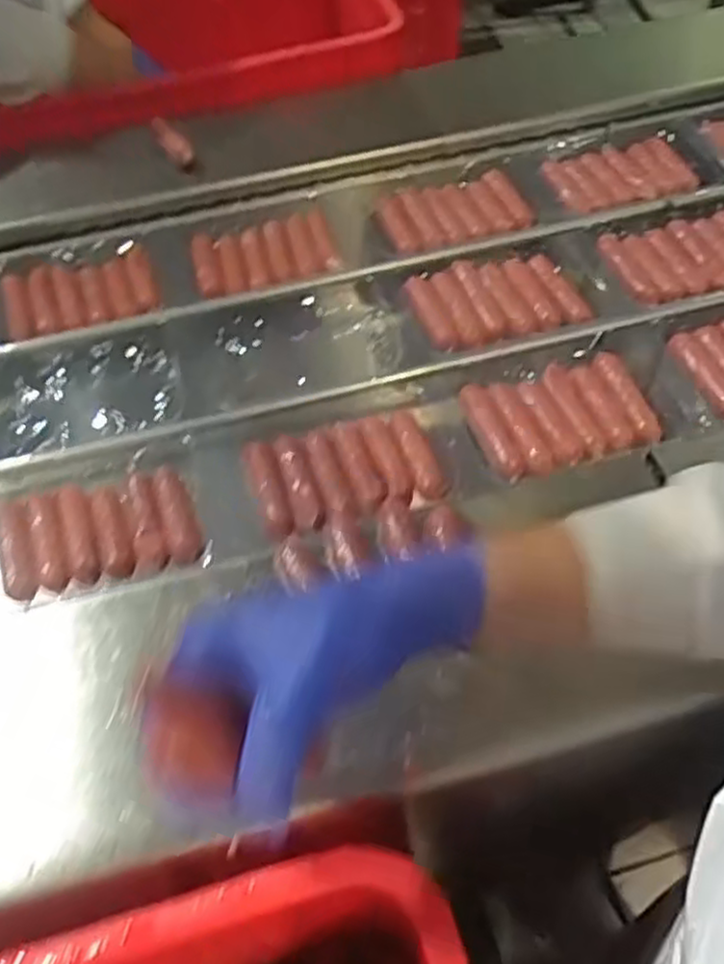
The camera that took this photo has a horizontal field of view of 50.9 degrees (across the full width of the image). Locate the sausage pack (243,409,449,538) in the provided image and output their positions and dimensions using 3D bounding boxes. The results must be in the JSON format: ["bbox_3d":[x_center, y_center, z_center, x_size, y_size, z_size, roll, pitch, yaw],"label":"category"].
[{"bbox_3d":[-0.014,-0.011,0.566,0.132,0.019,0.088,-15,55,-9],"label":"sausage pack"}]

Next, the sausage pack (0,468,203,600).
[{"bbox_3d":[-0.192,0.030,0.547,0.143,0.028,0.087,-11,54,-6],"label":"sausage pack"}]

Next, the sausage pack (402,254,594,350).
[{"bbox_3d":[0.114,-0.164,0.668,0.139,0.017,0.090,-11,54,-6],"label":"sausage pack"}]

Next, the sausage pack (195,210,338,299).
[{"bbox_3d":[-0.094,-0.219,0.724,0.130,0.023,0.082,-9,54,-4],"label":"sausage pack"}]

